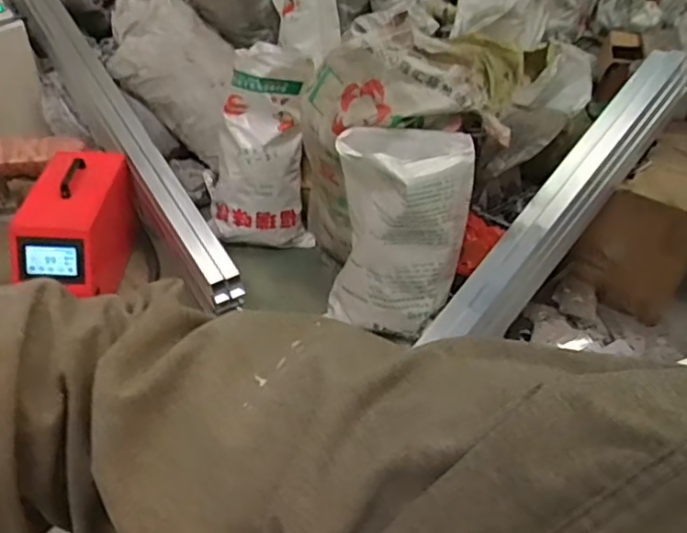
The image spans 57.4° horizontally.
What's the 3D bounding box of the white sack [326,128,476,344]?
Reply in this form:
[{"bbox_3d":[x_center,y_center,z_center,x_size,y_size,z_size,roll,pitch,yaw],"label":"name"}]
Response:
[{"bbox_3d":[0.168,-0.098,1.980,0.410,0.592,0.266,11,43,8],"label":"white sack"}]

